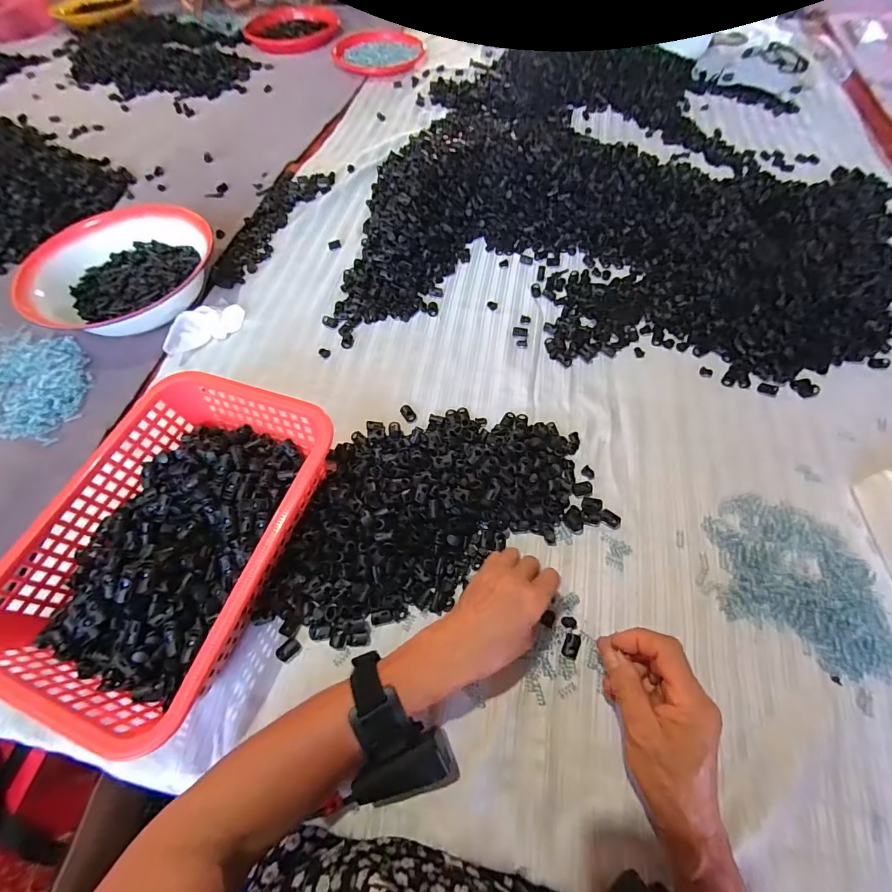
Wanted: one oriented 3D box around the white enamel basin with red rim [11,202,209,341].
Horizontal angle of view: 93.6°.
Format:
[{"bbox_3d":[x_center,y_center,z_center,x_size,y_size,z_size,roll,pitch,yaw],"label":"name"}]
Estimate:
[{"bbox_3d":[-0.463,-0.249,0.606,0.215,0.076,0.243,30,67,17],"label":"white enamel basin with red rim"}]

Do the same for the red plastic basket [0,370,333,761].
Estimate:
[{"bbox_3d":[-0.248,0.080,0.397,0.217,0.078,0.299,17,64,11],"label":"red plastic basket"}]

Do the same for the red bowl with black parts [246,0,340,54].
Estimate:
[{"bbox_3d":[-0.409,-1.118,1.116,0.243,0.029,0.231,-16,63,-6],"label":"red bowl with black parts"}]

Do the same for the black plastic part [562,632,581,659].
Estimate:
[{"bbox_3d":[0.114,0.180,0.378,0.016,0.004,0.021,18,64,11],"label":"black plastic part"}]

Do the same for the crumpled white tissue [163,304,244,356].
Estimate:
[{"bbox_3d":[-0.333,-0.164,0.576,0.106,0.034,0.041,-31,65,-13],"label":"crumpled white tissue"}]

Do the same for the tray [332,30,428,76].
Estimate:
[{"bbox_3d":[-0.164,-0.958,1.016,0.223,0.026,0.172,-1,62,2],"label":"tray"}]

